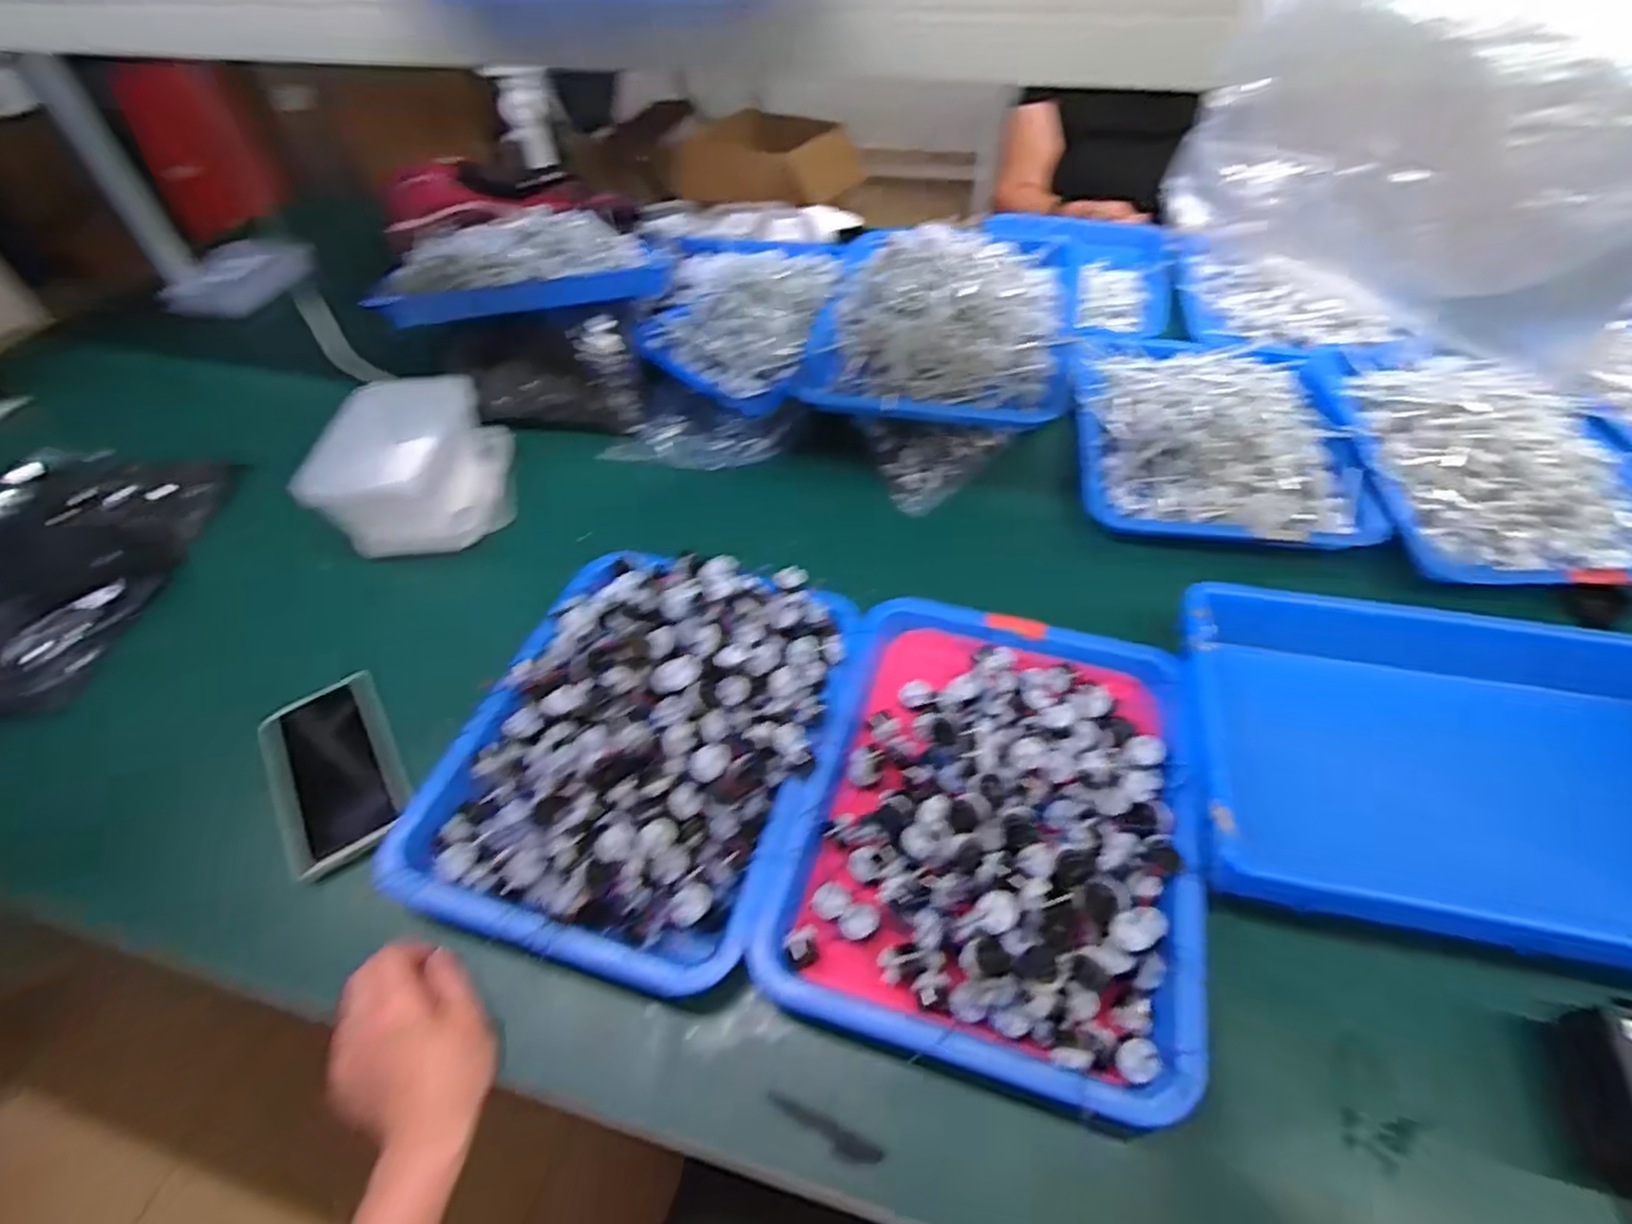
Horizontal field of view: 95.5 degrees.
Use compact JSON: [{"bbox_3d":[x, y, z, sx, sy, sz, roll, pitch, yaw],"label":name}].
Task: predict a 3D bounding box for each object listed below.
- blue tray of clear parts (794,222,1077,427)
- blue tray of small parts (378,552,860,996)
[{"bbox_3d":[0.126,-0.300,0.729,0.252,0.075,0.274,8,54,10],"label":"blue tray of clear parts"},{"bbox_3d":[-0.123,0.073,0.539,0.255,0.067,0.331,13,55,14],"label":"blue tray of small parts"}]

